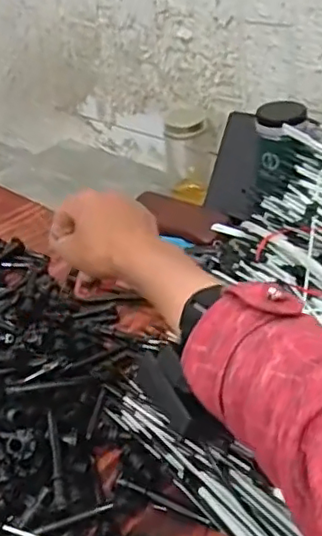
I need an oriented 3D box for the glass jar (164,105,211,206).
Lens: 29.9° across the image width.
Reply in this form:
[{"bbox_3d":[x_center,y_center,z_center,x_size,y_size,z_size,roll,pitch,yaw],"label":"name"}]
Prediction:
[{"bbox_3d":[0.042,-0.170,0.893,0.070,0.136,0.076,-3,36,3],"label":"glass jar"}]

